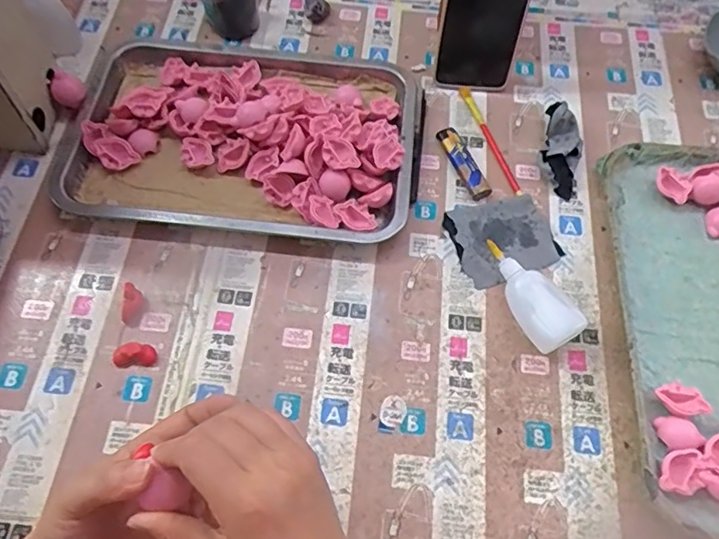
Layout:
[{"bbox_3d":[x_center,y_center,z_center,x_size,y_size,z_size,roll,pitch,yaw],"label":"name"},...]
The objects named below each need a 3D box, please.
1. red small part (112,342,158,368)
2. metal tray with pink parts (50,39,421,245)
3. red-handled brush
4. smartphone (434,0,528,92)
[{"bbox_3d":[-0.179,0.068,0.448,0.031,0.014,0.018,-4,65,-4],"label":"red small part"},{"bbox_3d":[-0.108,-0.134,0.538,0.320,0.038,0.220,7,65,1],"label":"metal tray with pink parts"},{"bbox_3d":[0.129,-0.128,0.553,0.011,0.008,0.138,-17,67,-10],"label":"red-handled brush"},{"bbox_3d":[0.116,-0.242,0.522,0.073,0.164,0.017,6,51,2],"label":"smartphone"}]

